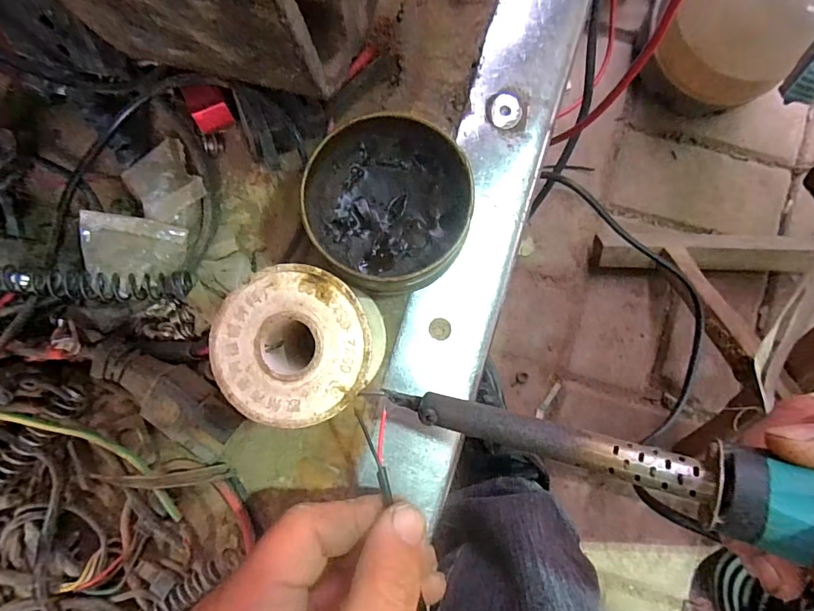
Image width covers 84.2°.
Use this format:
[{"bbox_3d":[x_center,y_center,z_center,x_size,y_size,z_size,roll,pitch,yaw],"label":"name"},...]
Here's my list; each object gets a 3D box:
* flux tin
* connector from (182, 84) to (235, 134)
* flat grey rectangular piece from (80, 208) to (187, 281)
[{"bbox_3d":[-0.008,-0.042,0.182,0.067,0.040,0.068,0,88,1],"label":"flux tin"},{"bbox_3d":[-0.084,-0.084,0.191,0.015,0.009,0.017,-26,88,0],"label":"connector"},{"bbox_3d":[-0.115,-0.024,0.189,0.037,0.010,0.025,6,90,-5],"label":"flat grey rectangular piece"}]

